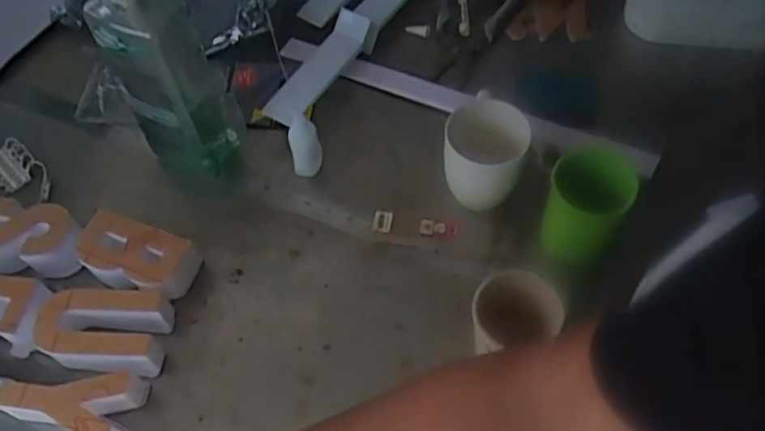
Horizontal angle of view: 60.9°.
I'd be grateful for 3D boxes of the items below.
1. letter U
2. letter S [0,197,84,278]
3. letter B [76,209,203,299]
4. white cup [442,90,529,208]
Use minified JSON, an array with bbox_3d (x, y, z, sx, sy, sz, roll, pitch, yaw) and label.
[{"bbox_3d":[-0.258,0.107,0.608,0.115,0.051,0.077,6,58,7],"label":"letter U"},{"bbox_3d":[-0.362,0.025,0.666,0.135,0.046,0.063,6,58,7],"label":"letter S"},{"bbox_3d":[-0.245,0.046,0.651,0.116,0.047,0.066,18,60,14],"label":"letter B"},{"bbox_3d":[0.102,-0.055,0.650,0.077,0.105,0.093,14,60,9],"label":"white cup"}]

